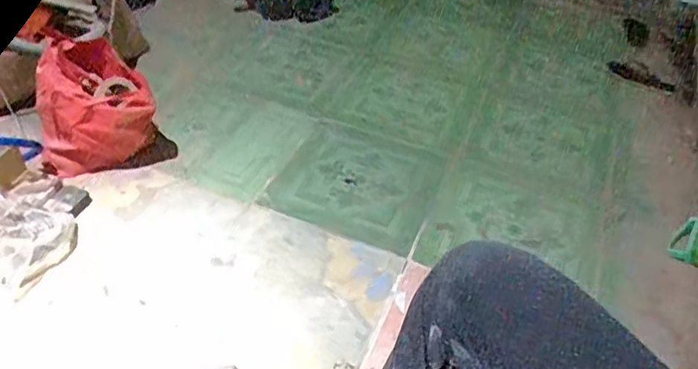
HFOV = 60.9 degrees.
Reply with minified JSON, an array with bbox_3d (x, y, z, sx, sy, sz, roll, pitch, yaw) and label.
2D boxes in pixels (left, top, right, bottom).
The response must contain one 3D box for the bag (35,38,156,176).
[{"bbox_3d":[-0.610,-0.175,1.423,0.255,0.271,0.173,-16,47,-22],"label":"bag"}]

